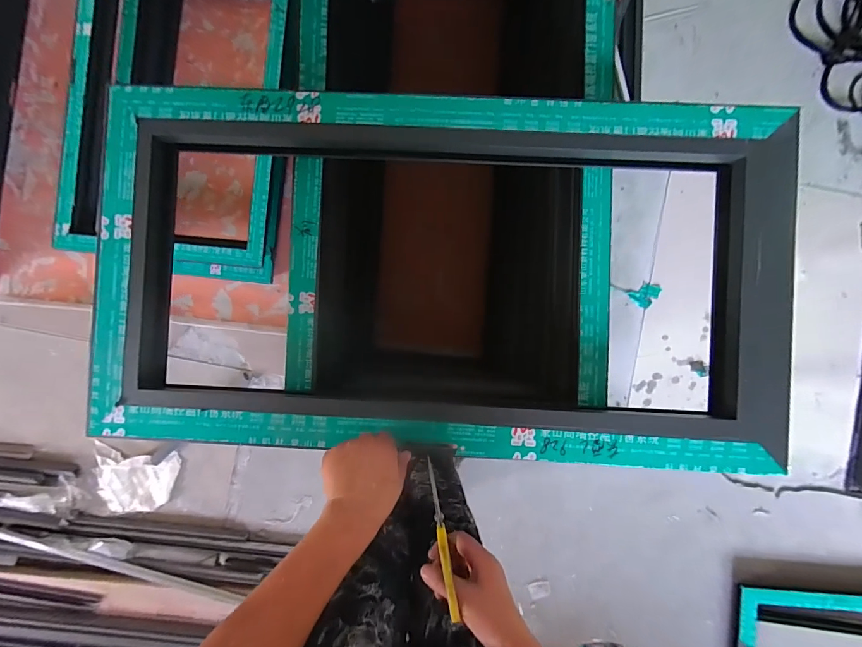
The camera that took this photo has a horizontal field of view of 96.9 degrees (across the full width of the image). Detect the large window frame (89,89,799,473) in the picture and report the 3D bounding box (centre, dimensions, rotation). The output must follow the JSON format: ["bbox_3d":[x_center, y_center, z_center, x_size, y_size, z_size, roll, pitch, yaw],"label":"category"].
[{"bbox_3d":[0.012,-0.063,0.541,0.915,0.097,0.476,2,90,0],"label":"large window frame"}]

